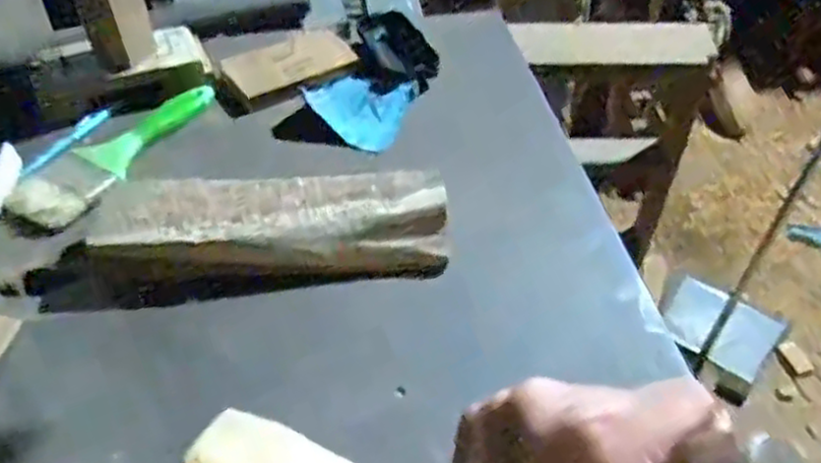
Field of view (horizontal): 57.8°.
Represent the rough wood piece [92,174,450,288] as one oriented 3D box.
[{"bbox_3d":[-0.094,0.002,0.526,0.237,0.038,0.075,-3,46,-1],"label":"rough wood piece"}]

